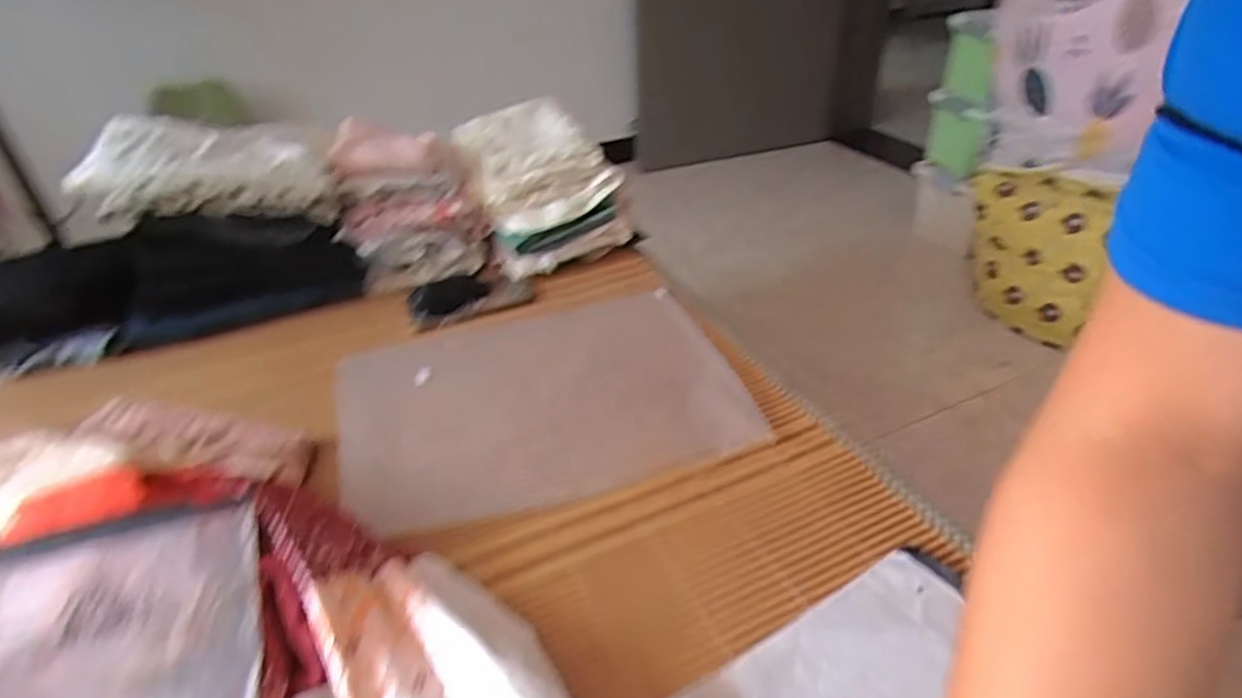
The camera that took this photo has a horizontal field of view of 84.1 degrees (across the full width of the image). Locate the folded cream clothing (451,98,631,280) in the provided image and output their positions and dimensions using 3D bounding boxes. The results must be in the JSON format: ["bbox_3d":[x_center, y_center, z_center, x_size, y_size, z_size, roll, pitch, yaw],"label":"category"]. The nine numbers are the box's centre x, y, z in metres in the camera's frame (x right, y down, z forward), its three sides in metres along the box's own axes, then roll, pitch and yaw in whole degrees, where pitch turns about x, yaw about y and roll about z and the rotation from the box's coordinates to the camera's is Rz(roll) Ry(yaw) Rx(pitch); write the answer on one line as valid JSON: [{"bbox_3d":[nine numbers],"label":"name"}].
[{"bbox_3d":[-0.141,-0.267,1.117,0.204,0.170,0.285,-17,39,-22],"label":"folded cream clothing"}]

